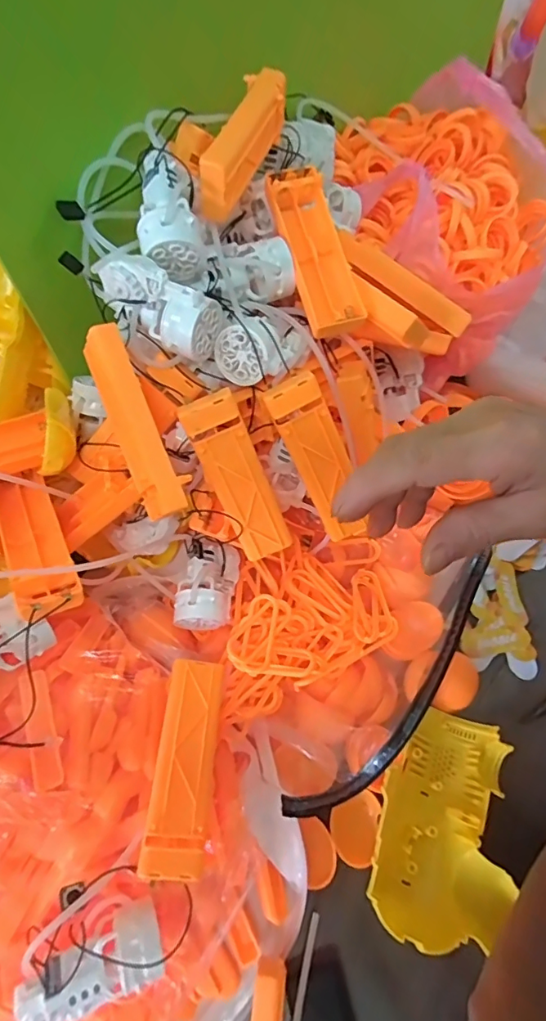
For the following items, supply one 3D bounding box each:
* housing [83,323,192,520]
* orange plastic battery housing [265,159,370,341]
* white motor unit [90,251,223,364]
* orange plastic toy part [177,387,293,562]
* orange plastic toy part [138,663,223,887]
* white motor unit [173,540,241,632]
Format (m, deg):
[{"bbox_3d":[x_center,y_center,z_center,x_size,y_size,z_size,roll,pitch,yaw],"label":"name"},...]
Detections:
[{"bbox_3d":[-0.077,-0.049,0.268,0.025,0.011,0.108,-22,89,-8],"label":"housing"},{"bbox_3d":[0.027,-0.162,0.303,0.036,0.024,0.112,-14,79,-3],"label":"orange plastic battery housing"},{"bbox_3d":[-0.065,-0.117,0.270,0.072,0.034,0.032,31,66,-5],"label":"white motor unit"},{"bbox_3d":[-0.019,-0.017,0.290,0.032,0.109,0.013,-31,31,-12],"label":"orange plastic toy part"},{"bbox_3d":[-0.051,0.142,0.274,0.034,0.011,0.108,12,53,-14],"label":"orange plastic toy part"},{"bbox_3d":[-0.046,0.054,0.340,0.033,0.031,0.066,7,62,8],"label":"white motor unit"}]

